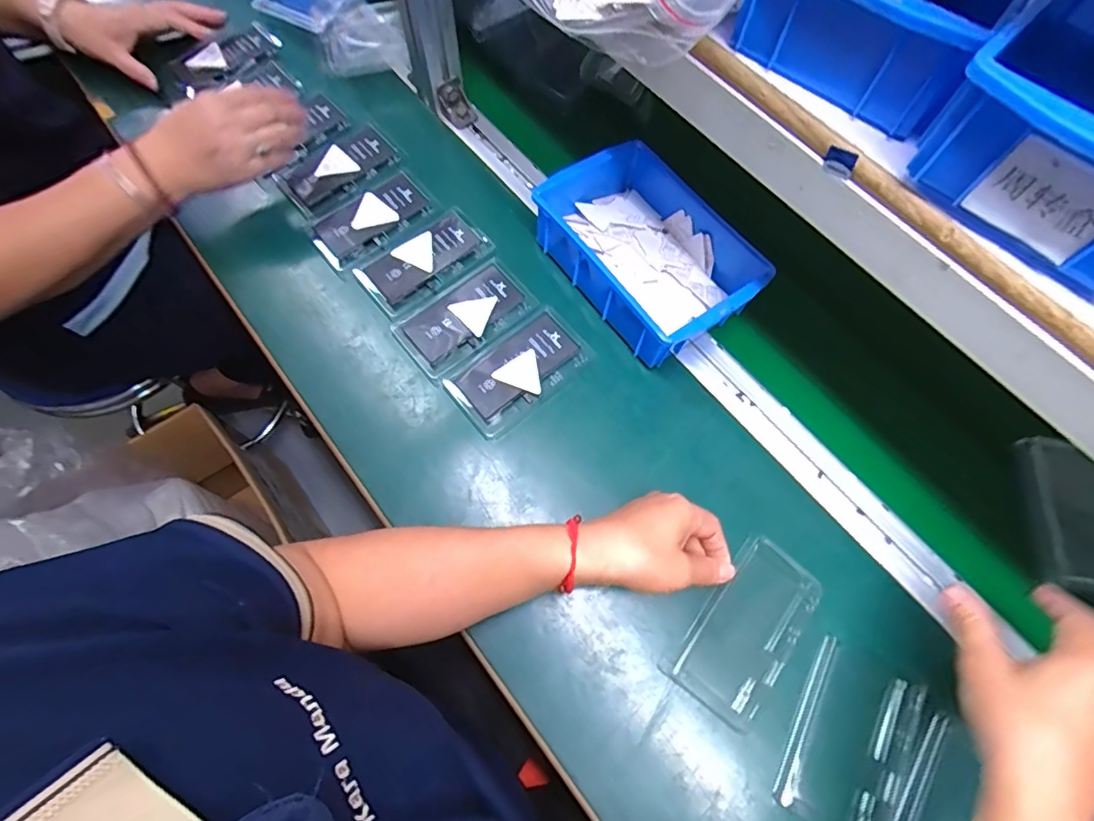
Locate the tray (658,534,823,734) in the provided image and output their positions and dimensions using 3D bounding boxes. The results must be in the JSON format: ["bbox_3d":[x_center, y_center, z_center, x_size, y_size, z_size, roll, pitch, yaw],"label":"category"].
[{"bbox_3d":[0.157,0.171,0.414,0.073,0.009,0.130,38,77,13],"label":"tray"}]

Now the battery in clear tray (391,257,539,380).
[{"bbox_3d":[-0.078,-0.091,0.510,0.126,0.007,0.071,-37,74,-9],"label":"battery in clear tray"}]

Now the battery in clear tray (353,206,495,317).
[{"bbox_3d":[-0.121,-0.150,0.531,0.125,0.009,0.066,-36,74,-9],"label":"battery in clear tray"}]

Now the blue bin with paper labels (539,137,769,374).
[{"bbox_3d":[0.095,-0.150,0.503,0.137,0.057,0.198,-36,74,-9],"label":"blue bin with paper labels"}]

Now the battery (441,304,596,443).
[{"bbox_3d":[-0.024,-0.038,0.491,0.129,0.007,0.075,-39,75,-10],"label":"battery"}]

